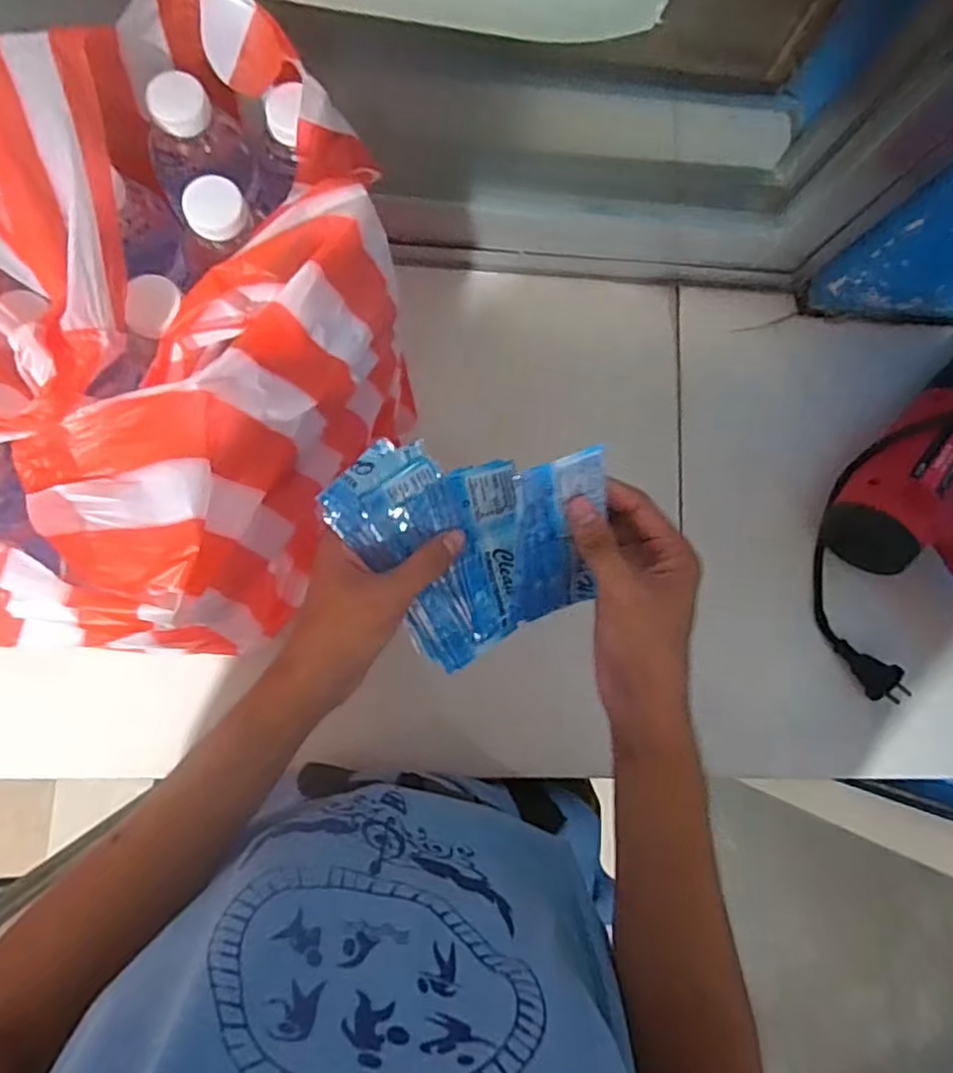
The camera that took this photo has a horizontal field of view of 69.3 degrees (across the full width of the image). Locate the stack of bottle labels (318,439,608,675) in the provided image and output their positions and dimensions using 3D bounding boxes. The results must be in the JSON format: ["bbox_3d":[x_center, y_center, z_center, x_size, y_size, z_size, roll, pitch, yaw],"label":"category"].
[{"bbox_3d":[-0.003,0.014,0.387,0.160,0.044,0.134,3,102,-17],"label":"stack of bottle labels"}]

